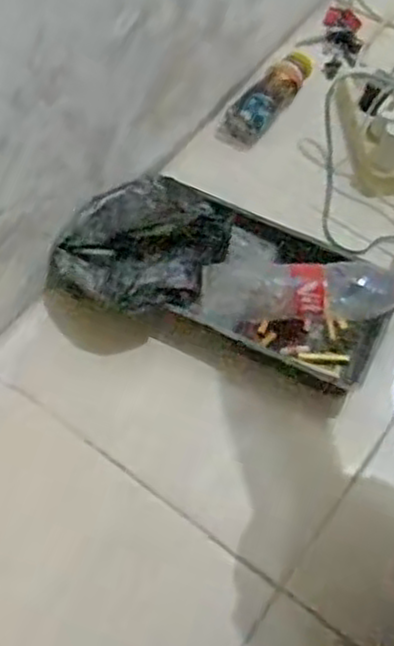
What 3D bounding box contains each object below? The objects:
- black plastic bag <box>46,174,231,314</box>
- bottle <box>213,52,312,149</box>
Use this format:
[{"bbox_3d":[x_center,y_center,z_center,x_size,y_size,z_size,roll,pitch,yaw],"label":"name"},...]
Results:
[{"bbox_3d":[-0.055,-0.091,0.796,0.154,0.053,0.172,29,66,13],"label":"black plastic bag"},{"bbox_3d":[0.097,-0.302,0.964,0.048,0.047,0.184,34,67,15],"label":"bottle"}]

